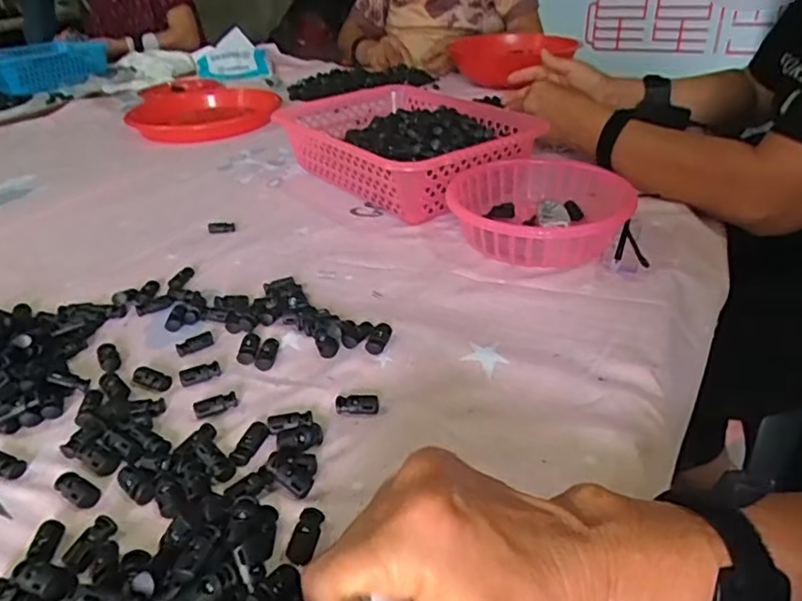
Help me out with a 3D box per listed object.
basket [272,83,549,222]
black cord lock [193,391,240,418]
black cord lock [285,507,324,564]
[{"bbox_3d":[0.001,-0.188,0.730,0.206,0.075,0.308,-24,37,-29],"label":"basket"},{"bbox_3d":[-0.122,0.069,0.396,0.028,0.008,0.011,-18,34,-21],"label":"black cord lock"},{"bbox_3d":[-0.049,0.120,0.306,0.014,0.007,0.028,6,48,15],"label":"black cord lock"}]

